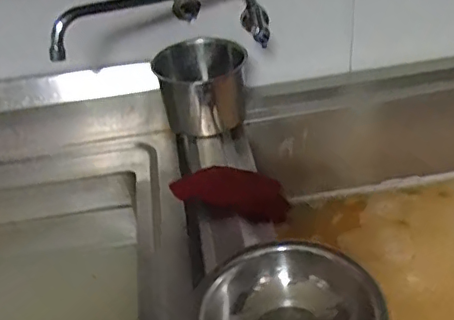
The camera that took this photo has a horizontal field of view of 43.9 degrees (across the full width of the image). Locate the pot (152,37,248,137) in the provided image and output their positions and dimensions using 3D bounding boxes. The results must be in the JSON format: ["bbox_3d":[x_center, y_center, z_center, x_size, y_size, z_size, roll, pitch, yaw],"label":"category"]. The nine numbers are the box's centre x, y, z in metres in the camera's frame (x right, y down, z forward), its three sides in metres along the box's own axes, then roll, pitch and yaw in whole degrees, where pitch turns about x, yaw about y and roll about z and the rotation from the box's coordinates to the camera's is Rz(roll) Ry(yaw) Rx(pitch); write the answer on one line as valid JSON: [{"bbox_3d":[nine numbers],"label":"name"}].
[{"bbox_3d":[-0.037,-0.126,0.978,0.128,0.143,0.115,-25,38,-27],"label":"pot"}]

